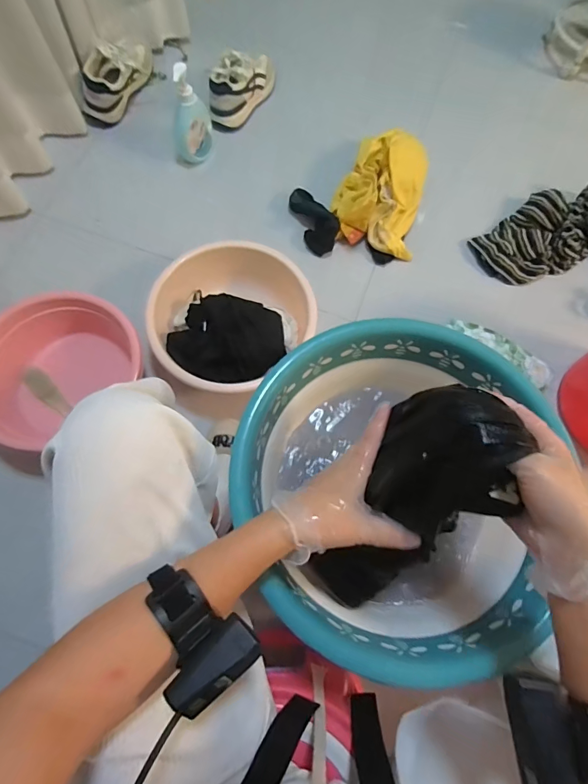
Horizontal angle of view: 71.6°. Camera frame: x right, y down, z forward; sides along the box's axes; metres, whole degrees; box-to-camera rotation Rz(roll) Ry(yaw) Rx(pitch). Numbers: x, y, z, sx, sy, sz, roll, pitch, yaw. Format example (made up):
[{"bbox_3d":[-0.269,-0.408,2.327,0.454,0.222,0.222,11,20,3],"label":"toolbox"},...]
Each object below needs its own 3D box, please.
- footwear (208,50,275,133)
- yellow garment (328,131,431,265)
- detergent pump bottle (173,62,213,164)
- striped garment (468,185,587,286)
[{"bbox_3d":[-0.145,-0.806,1.076,0.079,0.124,0.216,36,74,10],"label":"footwear"},{"bbox_3d":[0.206,-0.483,0.961,0.196,0.100,0.289,11,71,2],"label":"yellow garment"},{"bbox_3d":[-0.247,-0.652,0.972,0.091,0.241,0.047,-11,72,-5],"label":"detergent pump bottle"},{"bbox_3d":[0.670,-0.380,0.960,0.469,0.094,0.239,3,71,-1],"label":"striped garment"}]

